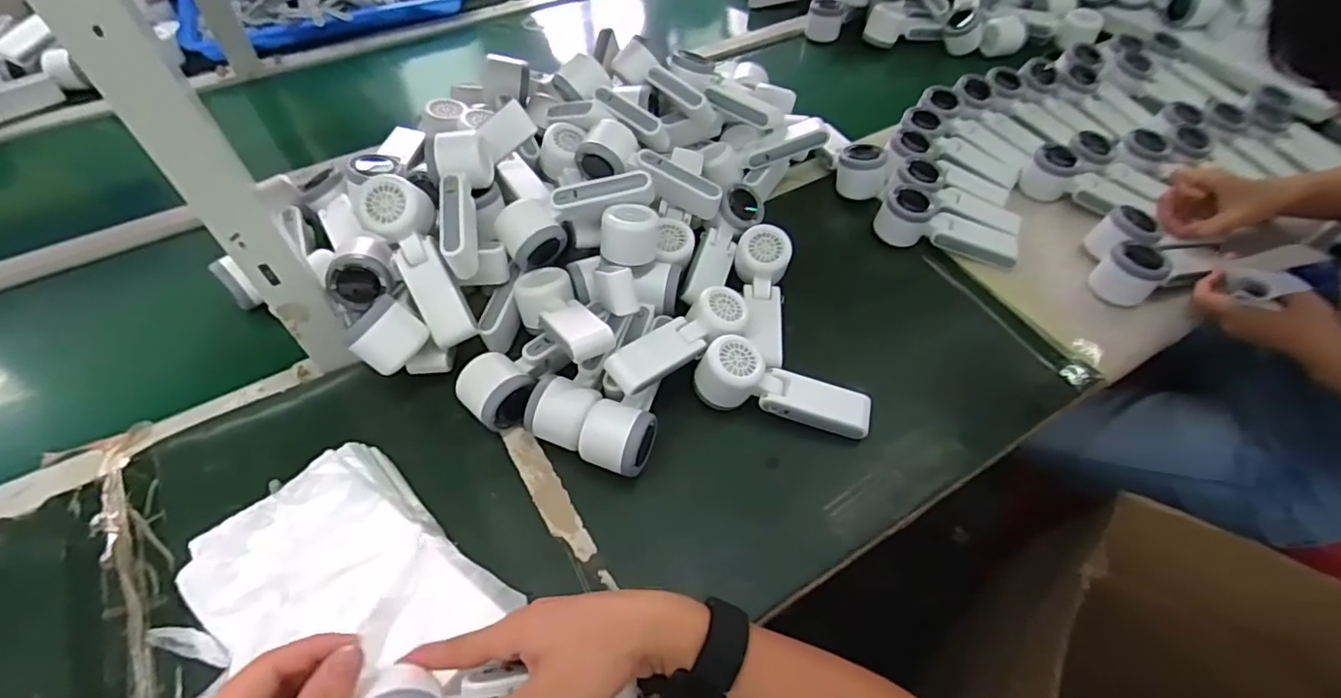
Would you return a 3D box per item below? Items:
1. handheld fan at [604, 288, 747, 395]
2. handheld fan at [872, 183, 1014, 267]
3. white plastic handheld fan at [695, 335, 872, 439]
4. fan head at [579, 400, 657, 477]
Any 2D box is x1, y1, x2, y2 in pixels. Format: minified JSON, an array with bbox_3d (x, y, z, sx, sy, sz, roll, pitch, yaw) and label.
[{"bbox_3d":[0.014,-0.007,0.569,0.051,0.053,0.163,37,60,24],"label":"handheld fan"},{"bbox_3d":[0.331,-0.151,0.704,0.163,0.046,0.072,21,55,15],"label":"handheld fan"},{"bbox_3d":[0.108,0.040,0.576,0.165,0.048,0.051,19,55,-4],"label":"white plastic handheld fan"},{"bbox_3d":[-0.048,0.082,0.529,0.056,0.057,0.052,17,54,12],"label":"fan head"}]

